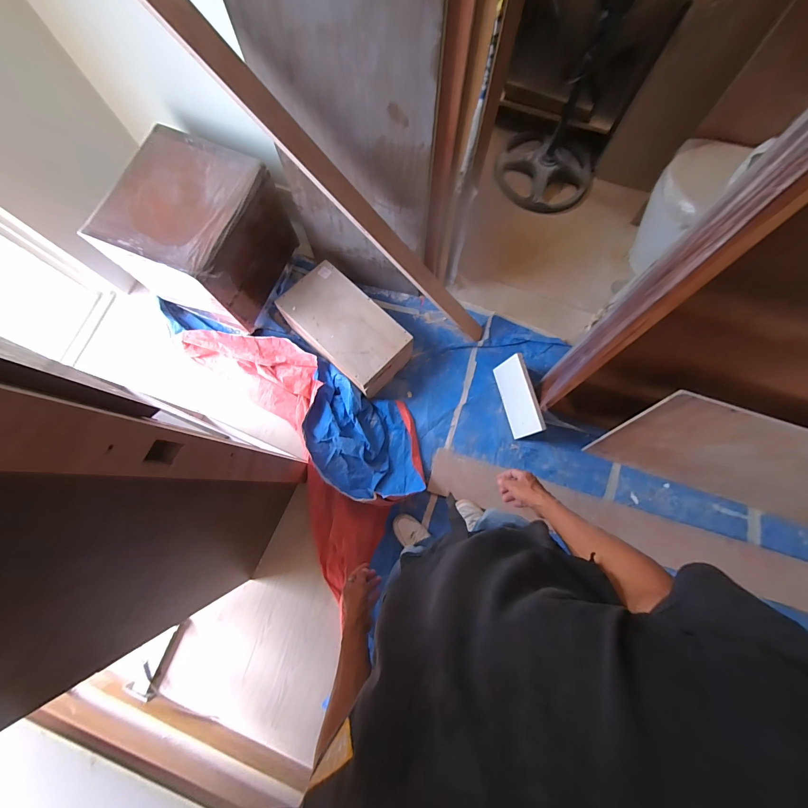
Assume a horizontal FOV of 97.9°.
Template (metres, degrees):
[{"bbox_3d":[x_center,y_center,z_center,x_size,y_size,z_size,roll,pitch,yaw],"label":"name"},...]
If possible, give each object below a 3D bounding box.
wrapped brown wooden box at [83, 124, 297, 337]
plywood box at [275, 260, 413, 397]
[{"bbox_3d":[-0.743,-0.633,1.305,0.468,0.388,0.461,23,78,5],"label":"wrapped brown wooden box"},{"bbox_3d":[-0.235,-0.299,1.428,0.502,0.195,0.278,43,80,9],"label":"plywood box"}]

